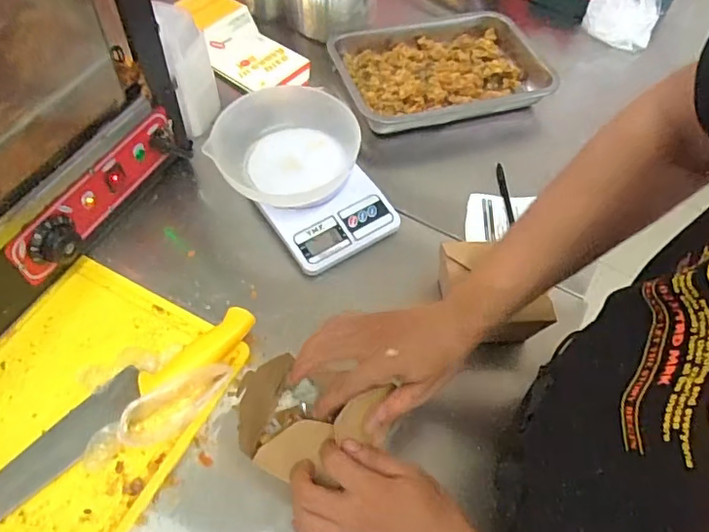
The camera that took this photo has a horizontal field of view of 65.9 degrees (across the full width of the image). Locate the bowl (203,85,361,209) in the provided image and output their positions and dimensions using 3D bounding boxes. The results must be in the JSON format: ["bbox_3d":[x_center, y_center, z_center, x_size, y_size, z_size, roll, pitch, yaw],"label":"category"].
[{"bbox_3d":[-0.085,-0.141,0.672,0.179,0.068,0.147,-16,59,-15],"label":"bowl"}]

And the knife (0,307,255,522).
[{"bbox_3d":[-0.247,0.145,0.513,0.348,0.031,0.055,-35,65,-24],"label":"knife"}]

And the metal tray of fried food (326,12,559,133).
[{"bbox_3d":[0.136,-0.294,0.829,0.325,0.042,0.203,-14,58,-13],"label":"metal tray of fried food"}]

